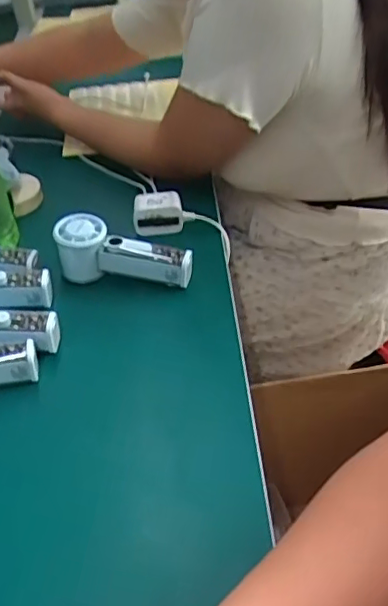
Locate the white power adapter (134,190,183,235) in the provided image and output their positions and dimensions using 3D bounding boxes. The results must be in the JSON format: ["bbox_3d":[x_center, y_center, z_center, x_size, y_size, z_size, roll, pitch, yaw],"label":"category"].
[{"bbox_3d":[-0.044,-0.112,0.720,0.061,0.044,0.031,1,43,8],"label":"white power adapter"}]

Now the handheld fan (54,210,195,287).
[{"bbox_3d":[-0.080,-0.055,0.638,0.150,0.055,0.050,11,45,19],"label":"handheld fan"}]

